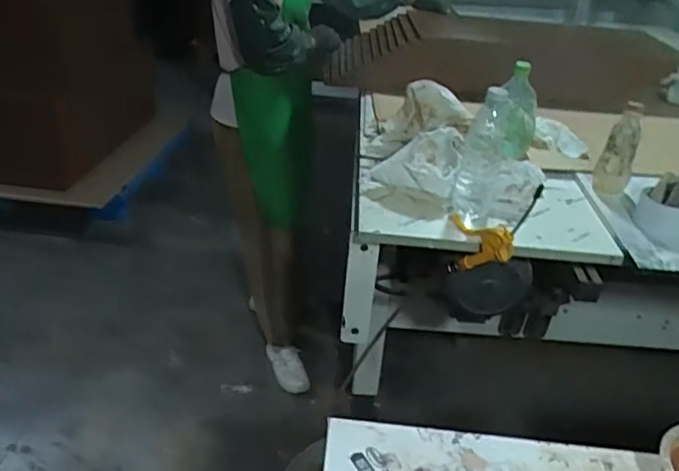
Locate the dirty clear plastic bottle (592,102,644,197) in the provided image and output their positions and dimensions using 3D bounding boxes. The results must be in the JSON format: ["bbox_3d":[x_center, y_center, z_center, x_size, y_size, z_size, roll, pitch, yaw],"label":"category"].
[{"bbox_3d":[0.520,-0.155,1.118,0.061,0.164,0.061,19,34,24],"label":"dirty clear plastic bottle"}]

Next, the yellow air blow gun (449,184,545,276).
[{"bbox_3d":[0.239,-0.008,0.952,0.053,0.223,0.105,-19,78,-33],"label":"yellow air blow gun"}]

